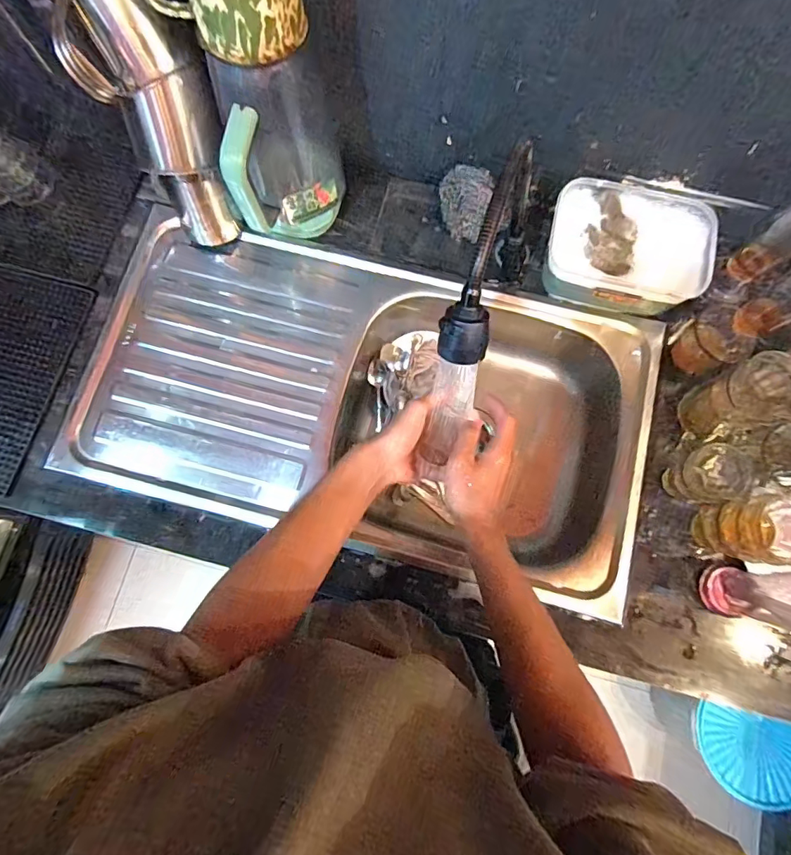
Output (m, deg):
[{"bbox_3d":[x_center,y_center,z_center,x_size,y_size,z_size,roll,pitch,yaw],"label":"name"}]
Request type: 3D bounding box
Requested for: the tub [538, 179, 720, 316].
[{"bbox_3d":[0.297,-0.232,0.636,0.203,0.094,0.143,10,78,3],"label":"tub"}]

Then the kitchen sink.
[{"bbox_3d":[-0.039,-0.033,0.695,0.743,0.138,0.399,14,79,3],"label":"kitchen sink"}]

